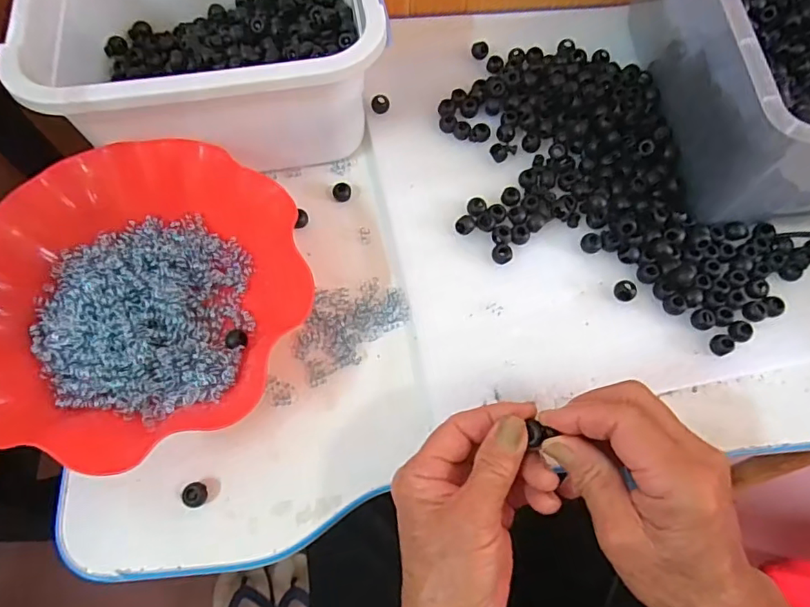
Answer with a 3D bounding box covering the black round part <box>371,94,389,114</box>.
[{"bbox_3d":[-0.022,-0.173,0.461,0.016,0.007,0.014,-6,68,-5],"label":"black round part"}]

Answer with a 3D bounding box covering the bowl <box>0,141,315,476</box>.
[{"bbox_3d":[-0.186,-0.004,0.368,0.204,0.062,0.215,1,68,-1],"label":"bowl"}]

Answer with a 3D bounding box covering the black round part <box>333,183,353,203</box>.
[{"bbox_3d":[-0.052,-0.093,0.442,0.015,0.012,0.014,1,68,-3],"label":"black round part"}]

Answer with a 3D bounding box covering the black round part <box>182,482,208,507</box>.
[{"bbox_3d":[-0.138,0.126,0.348,0.014,0.009,0.015,1,68,-1],"label":"black round part"}]

